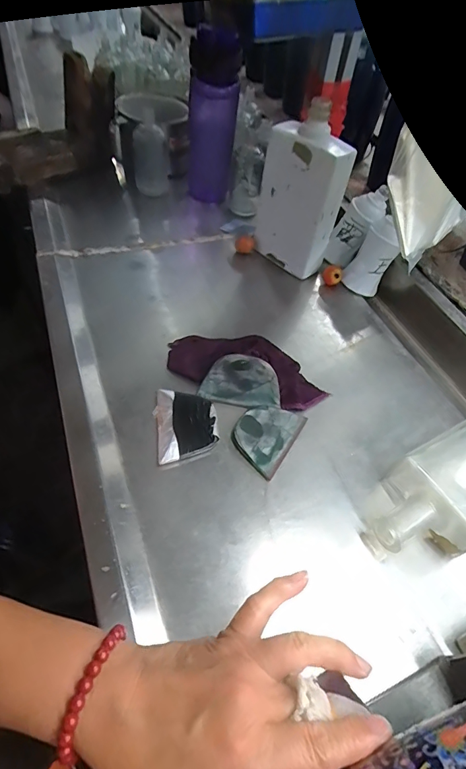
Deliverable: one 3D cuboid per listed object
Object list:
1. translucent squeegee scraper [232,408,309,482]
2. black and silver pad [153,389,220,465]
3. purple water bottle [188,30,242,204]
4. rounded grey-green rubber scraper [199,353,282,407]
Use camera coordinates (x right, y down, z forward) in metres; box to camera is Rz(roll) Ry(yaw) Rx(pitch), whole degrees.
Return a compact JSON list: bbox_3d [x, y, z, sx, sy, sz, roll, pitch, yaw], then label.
[{"bbox_3d":[0.034,0.049,0.416,0.057,0.007,0.080,28,55,17],"label":"translucent squeegee scraper"},{"bbox_3d":[-0.048,0.037,0.412,0.061,0.006,0.082,-10,54,-8],"label":"black and silver pad"},{"bbox_3d":[-0.036,-0.408,0.641,0.059,0.225,0.055,27,57,18],"label":"purple water bottle"},{"bbox_3d":[0.010,-0.005,0.442,0.084,0.006,0.056,10,78,1],"label":"rounded grey-green rubber scraper"}]

